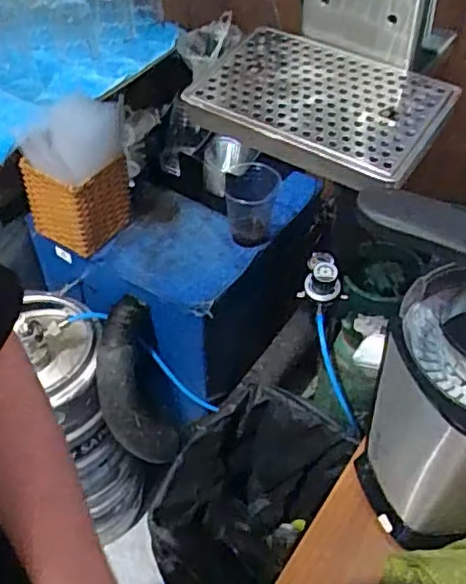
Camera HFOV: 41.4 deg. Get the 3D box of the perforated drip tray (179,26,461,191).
[{"bbox_3d":[0.083,-0.190,0.618,0.237,0.030,0.150,28,65,22],"label":"perforated drip tray"}]

